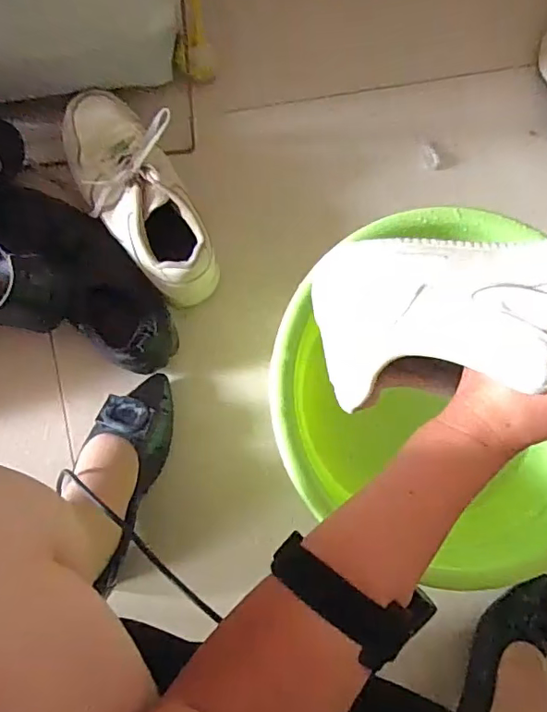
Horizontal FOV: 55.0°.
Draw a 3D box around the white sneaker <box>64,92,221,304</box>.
[{"bbox_3d":[-0.153,-0.181,0.587,0.106,0.080,0.269,-24,85,-8],"label":"white sneaker"}]

